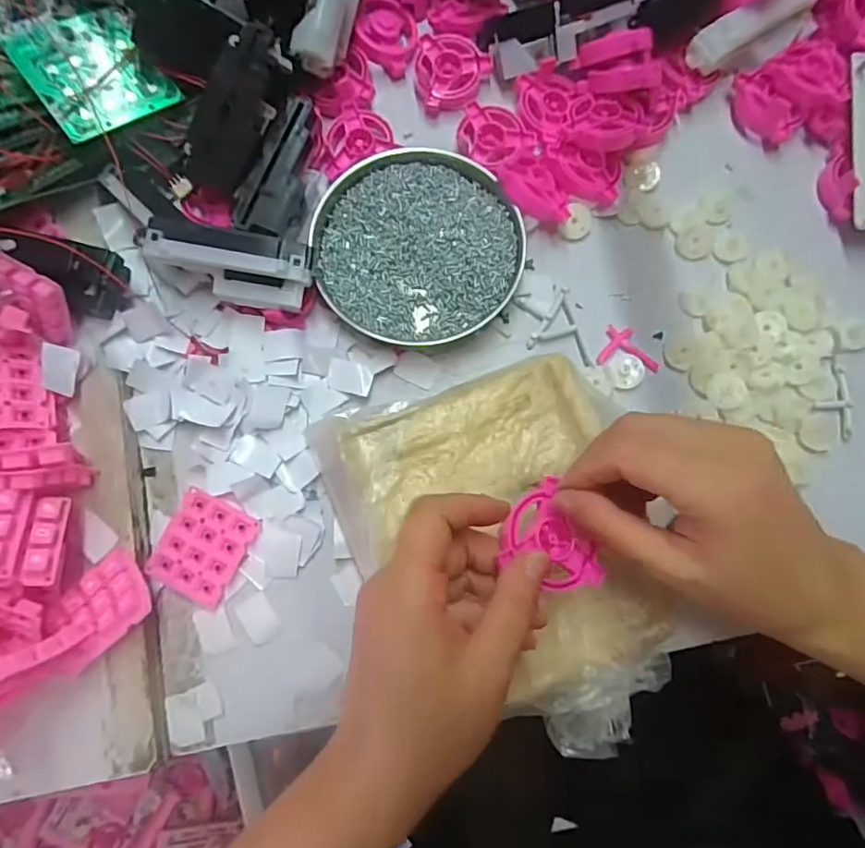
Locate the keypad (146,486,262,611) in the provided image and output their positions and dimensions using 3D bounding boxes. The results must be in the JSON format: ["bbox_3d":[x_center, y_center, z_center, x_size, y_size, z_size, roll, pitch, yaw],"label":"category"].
[{"bbox_3d":[-0.142,0.077,0.336,0.049,0.005,0.061,26,82,4],"label":"keypad"}]

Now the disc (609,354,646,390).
[{"bbox_3d":[0.128,-0.034,0.355,0.022,0.004,0.024,0,81,1],"label":"disc"}]

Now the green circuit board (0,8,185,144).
[{"bbox_3d":[-0.205,-0.214,0.329,0.071,0.004,0.068,-39,99,-22],"label":"green circuit board"}]

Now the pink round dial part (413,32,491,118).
[{"bbox_3d":[0.014,-0.248,0.385,0.052,0.018,0.053,0,81,1],"label":"pink round dial part"}]

